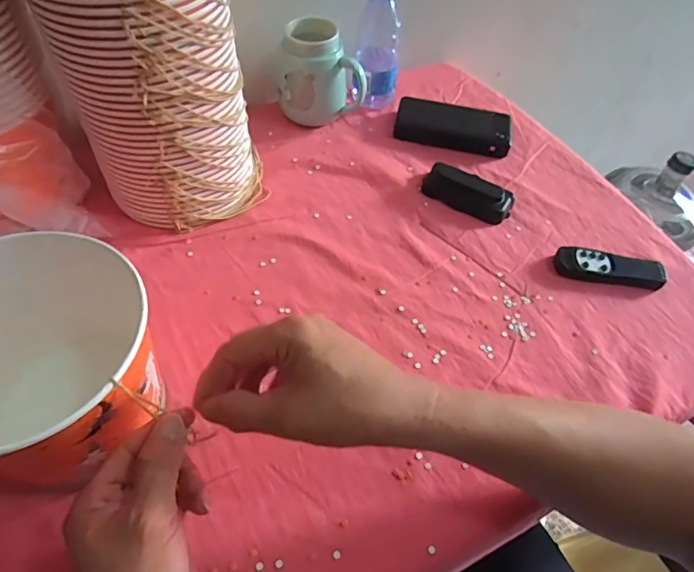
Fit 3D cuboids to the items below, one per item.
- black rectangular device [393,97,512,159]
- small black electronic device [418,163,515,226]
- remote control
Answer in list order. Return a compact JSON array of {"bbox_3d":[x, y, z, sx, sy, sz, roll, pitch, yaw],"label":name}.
[{"bbox_3d":[0.145,-0.218,0.660,0.152,0.024,0.067,14,54,6],"label":"black rectangular device"},{"bbox_3d":[0.145,-0.113,0.583,0.106,0.024,0.044,26,56,14],"label":"small black electronic device"},{"bbox_3d":[0.287,-0.020,0.530,0.117,0.017,0.036,8,53,1],"label":"remote control"}]

